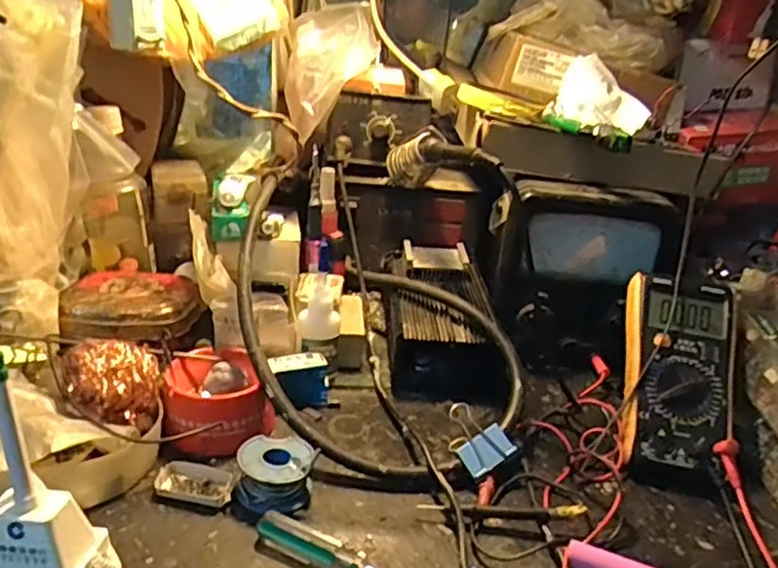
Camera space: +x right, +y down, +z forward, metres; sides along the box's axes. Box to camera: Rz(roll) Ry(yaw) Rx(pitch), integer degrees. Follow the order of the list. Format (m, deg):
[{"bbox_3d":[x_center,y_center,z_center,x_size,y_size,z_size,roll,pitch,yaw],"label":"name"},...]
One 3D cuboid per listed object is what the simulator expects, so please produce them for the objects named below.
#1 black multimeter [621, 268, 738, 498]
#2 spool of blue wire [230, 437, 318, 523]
[{"bbox_3d":[0.241,0.076,0.536,0.089,0.034,0.178,9,64,5],"label":"black multimeter"},{"bbox_3d":[-0.079,0.133,0.449,0.050,0.030,0.053,6,24,-3],"label":"spool of blue wire"}]

